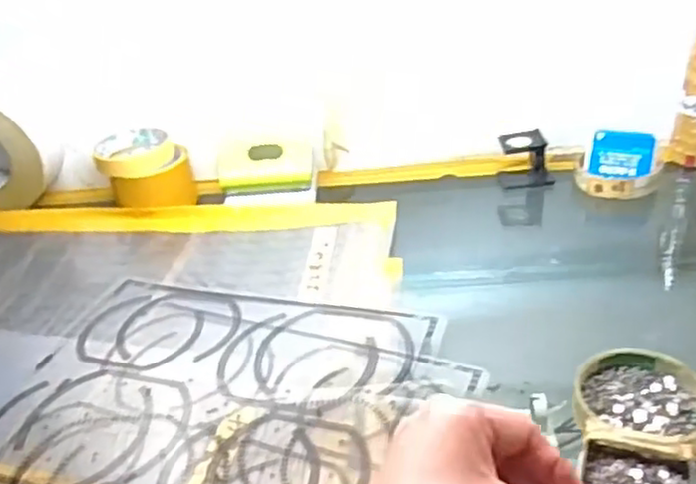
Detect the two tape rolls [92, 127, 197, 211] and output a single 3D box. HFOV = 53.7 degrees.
[{"bbox_3d":[-0.224,-0.083,0.764,0.095,0.064,0.096,-13,33,-11],"label":"two tape rolls"}]

